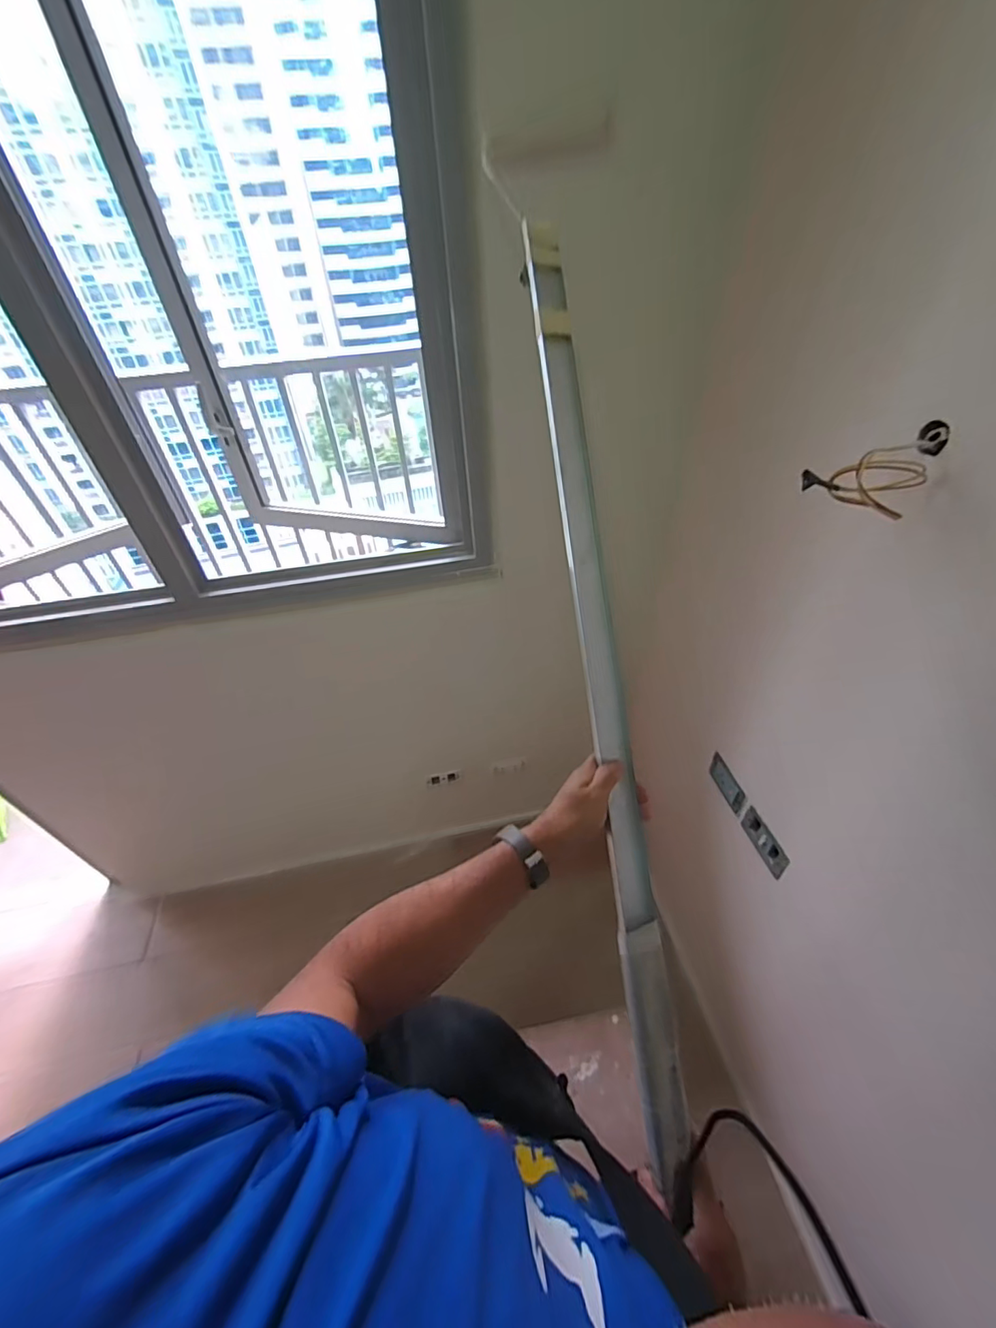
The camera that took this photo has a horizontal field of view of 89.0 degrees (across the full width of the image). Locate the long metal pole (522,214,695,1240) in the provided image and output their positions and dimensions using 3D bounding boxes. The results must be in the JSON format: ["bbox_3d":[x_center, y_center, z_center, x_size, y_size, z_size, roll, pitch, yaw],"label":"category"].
[{"bbox_3d":[0.113,0.000,0.543,0.047,0.035,0.994,-7,83,-2],"label":"long metal pole"}]

